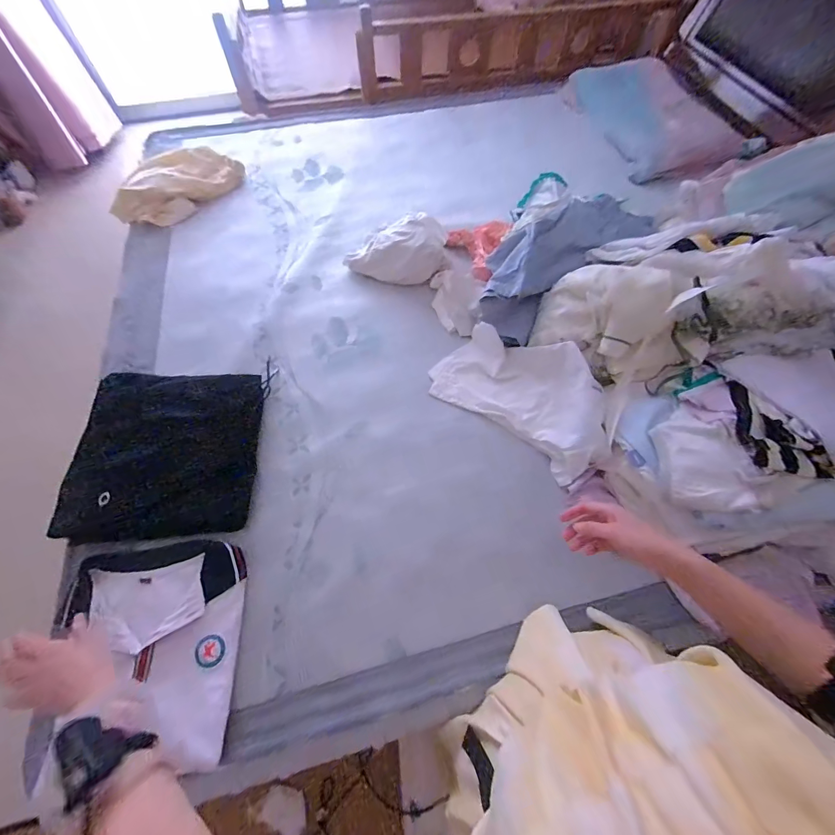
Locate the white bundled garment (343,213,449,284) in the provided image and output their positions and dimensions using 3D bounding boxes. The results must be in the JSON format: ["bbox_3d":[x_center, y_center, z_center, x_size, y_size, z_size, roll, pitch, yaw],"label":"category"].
[{"bbox_3d":[-0.049,-0.422,0.906,0.235,0.119,0.141,-9,63,-6],"label":"white bundled garment"}]

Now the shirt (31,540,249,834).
[{"bbox_3d":[-0.384,0.330,0.527,0.251,0.037,0.294,-8,56,-13],"label":"shirt"}]

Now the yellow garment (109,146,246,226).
[{"bbox_3d":[-0.703,-0.685,1.057,0.195,0.088,0.348,38,68,17],"label":"yellow garment"}]

